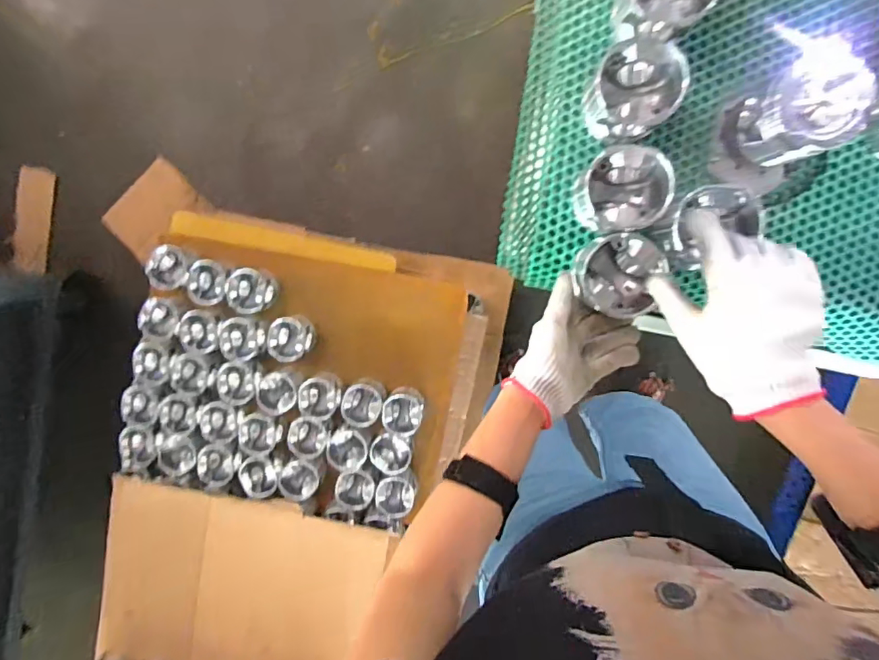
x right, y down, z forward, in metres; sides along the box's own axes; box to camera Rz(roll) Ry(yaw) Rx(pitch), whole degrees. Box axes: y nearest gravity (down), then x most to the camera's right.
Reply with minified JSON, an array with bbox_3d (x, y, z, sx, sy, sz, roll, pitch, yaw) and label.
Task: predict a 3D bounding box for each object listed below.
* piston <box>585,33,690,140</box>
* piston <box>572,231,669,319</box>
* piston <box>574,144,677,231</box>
[{"bbox_3d":[0.185,-0.227,0.494,0.087,0.068,0.077,-36,94,7],"label":"piston"},{"bbox_3d":[0.175,-0.056,0.515,0.079,0.068,0.075,0,97,4],"label":"piston"},{"bbox_3d":[0.175,-0.135,0.505,0.081,0.065,0.075,-3,97,4],"label":"piston"}]

